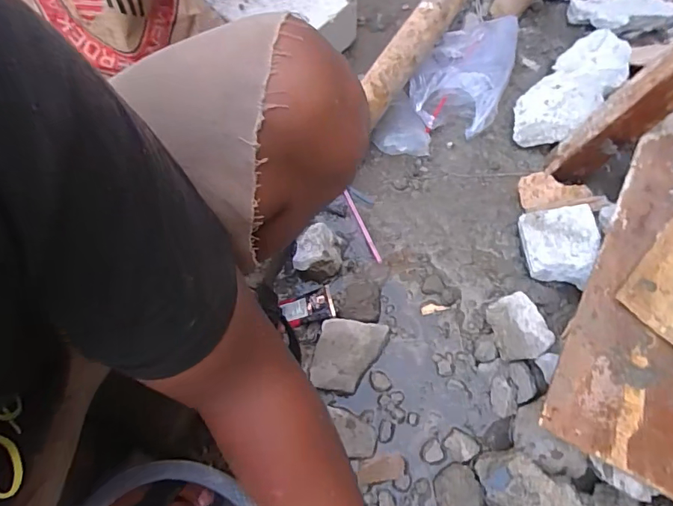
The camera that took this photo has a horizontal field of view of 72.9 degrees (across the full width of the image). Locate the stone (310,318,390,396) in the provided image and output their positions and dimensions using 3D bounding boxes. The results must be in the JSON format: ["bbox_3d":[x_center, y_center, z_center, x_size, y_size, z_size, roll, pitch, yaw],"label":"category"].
[{"bbox_3d":[0.017,0.142,0.629,0.089,0.023,0.100,11,66,7],"label":"stone"}]

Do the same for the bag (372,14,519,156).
[{"bbox_3d":[0.216,-0.304,0.815,0.171,0.093,0.352,32,69,15],"label":"bag"}]

